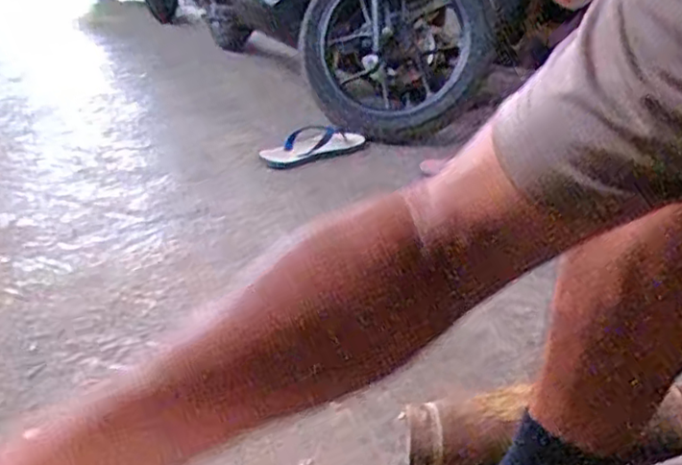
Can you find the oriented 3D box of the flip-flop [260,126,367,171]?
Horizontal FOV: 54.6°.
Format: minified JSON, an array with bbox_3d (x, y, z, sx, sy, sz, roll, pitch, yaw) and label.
[{"bbox_3d":[-0.069,-0.199,1.513,0.265,0.054,0.090,-18,31,-34],"label":"flip-flop"}]

